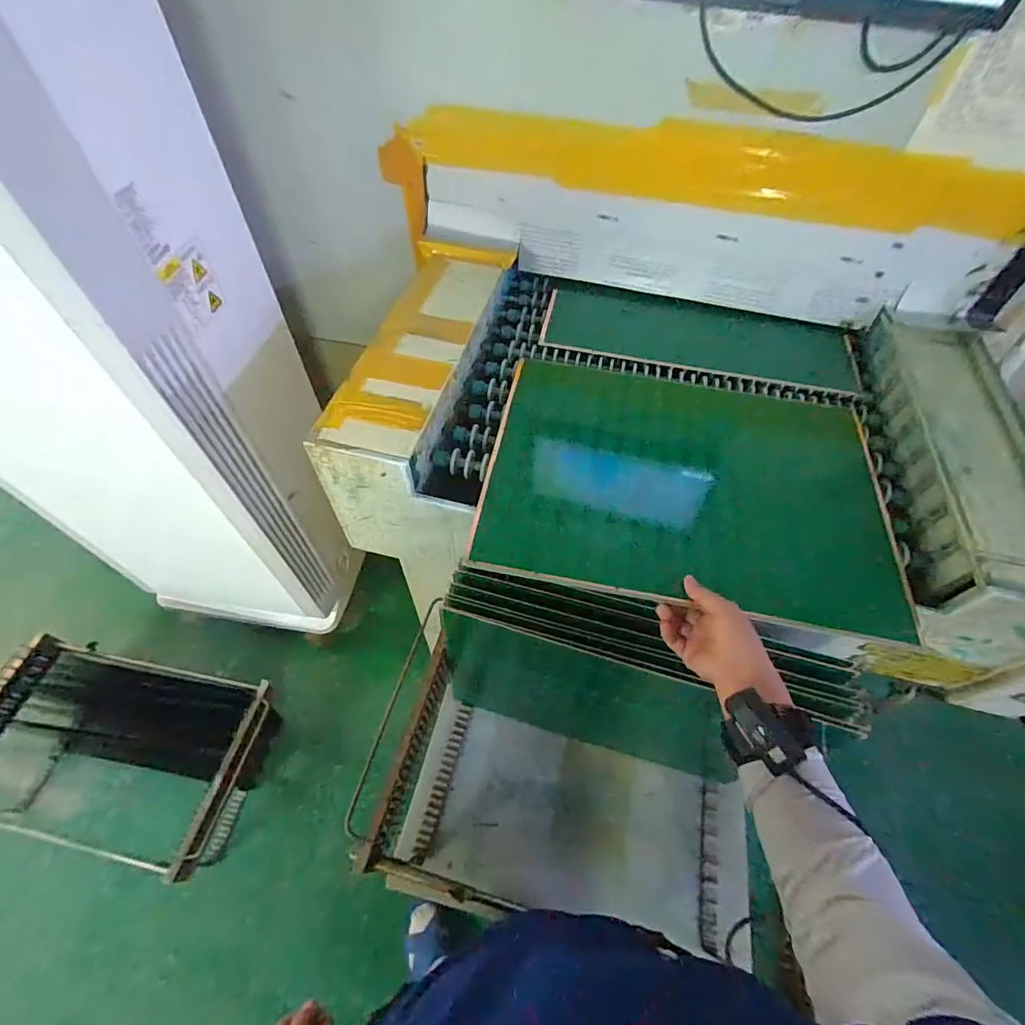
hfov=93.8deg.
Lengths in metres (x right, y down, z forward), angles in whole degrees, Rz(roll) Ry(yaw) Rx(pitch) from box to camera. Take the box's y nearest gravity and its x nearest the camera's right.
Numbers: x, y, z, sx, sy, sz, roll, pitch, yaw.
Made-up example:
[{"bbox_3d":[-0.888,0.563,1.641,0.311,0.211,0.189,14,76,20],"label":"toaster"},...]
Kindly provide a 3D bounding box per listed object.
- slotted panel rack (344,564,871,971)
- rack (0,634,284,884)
[{"bbox_3d":[0.126,0.390,0.730,0.573,0.477,0.363,13,56,6],"label":"slotted panel rack"},{"bbox_3d":[-1.048,0.631,1.273,0.750,0.340,0.414,10,55,4],"label":"rack"}]

